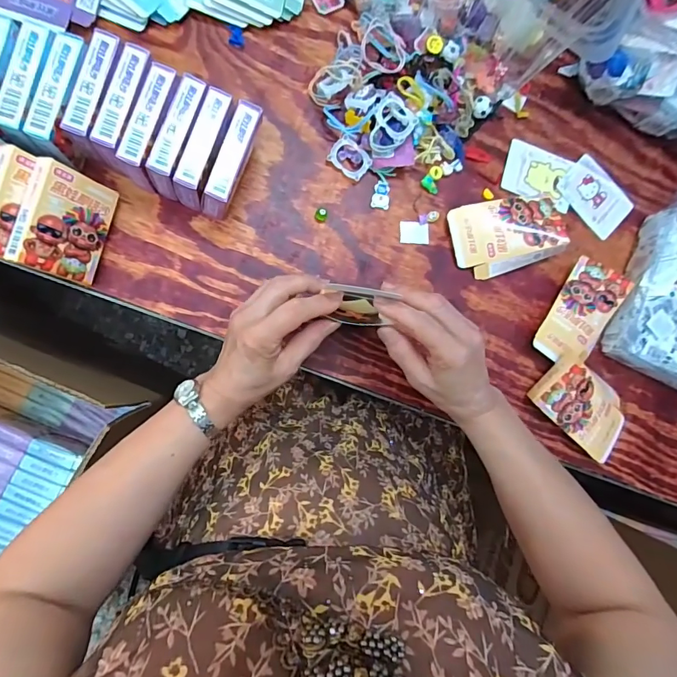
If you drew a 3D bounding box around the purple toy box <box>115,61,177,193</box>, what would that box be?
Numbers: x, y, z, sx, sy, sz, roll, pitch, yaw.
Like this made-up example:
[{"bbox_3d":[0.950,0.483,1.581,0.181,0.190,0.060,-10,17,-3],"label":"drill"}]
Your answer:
[{"bbox_3d":[-0.170,-0.191,0.408,0.023,0.067,0.096,18,85,-8],"label":"purple toy box"}]

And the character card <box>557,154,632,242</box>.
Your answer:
[{"bbox_3d":[0.309,-0.171,0.528,0.090,0.004,0.065,44,80,-8],"label":"character card"}]

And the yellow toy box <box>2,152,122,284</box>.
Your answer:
[{"bbox_3d":[-0.242,-0.102,0.392,0.021,0.066,0.091,15,86,28],"label":"yellow toy box"}]

